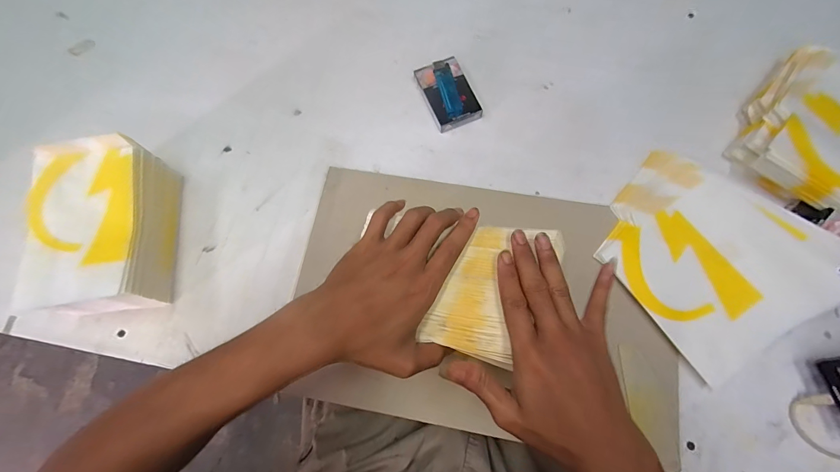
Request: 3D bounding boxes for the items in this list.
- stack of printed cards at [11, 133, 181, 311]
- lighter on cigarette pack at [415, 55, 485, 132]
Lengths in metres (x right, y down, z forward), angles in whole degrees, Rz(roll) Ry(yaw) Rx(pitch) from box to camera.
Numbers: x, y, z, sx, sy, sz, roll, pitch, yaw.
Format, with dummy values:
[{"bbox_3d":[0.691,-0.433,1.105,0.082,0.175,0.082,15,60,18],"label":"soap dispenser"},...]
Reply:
[{"bbox_3d":[-0.379,-0.007,0.433,0.121,0.086,0.195,-6,75,0],"label":"stack of printed cards"},{"bbox_3d":[0.041,-0.199,0.498,0.065,0.025,0.096,-23,75,-4],"label":"lighter on cigarette pack"}]

